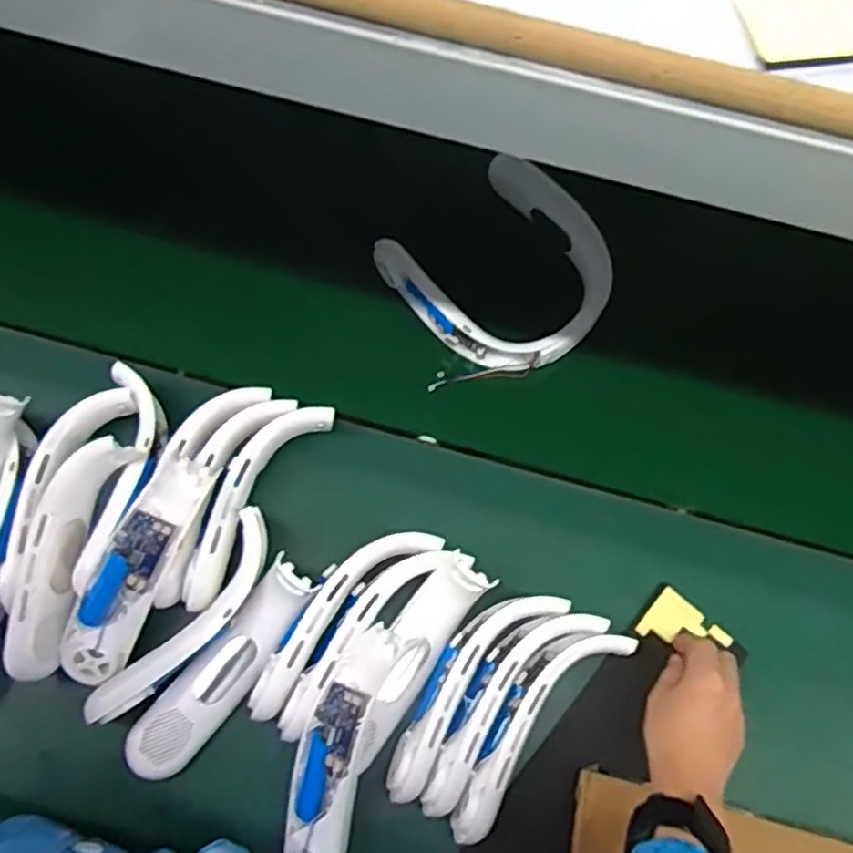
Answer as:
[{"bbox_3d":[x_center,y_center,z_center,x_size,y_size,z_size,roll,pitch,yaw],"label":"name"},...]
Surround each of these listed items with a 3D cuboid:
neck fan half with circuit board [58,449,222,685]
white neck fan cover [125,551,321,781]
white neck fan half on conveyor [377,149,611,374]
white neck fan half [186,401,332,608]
[{"bbox_3d":[-0.229,0.116,0.544,0.051,0.047,0.185,28,89,7],"label":"neck fan half with circuit board"},{"bbox_3d":[-0.159,0.189,0.551,0.050,0.041,0.190,39,87,10],"label":"white neck fan cover"},{"bbox_3d":[0.079,-0.154,0.680,0.182,0.055,0.193,-42,78,-14],"label":"white neck fan half on conveyor"},{"bbox_3d":[-0.150,0.056,0.579,0.047,0.032,0.193,30,73,7],"label":"white neck fan half"}]

